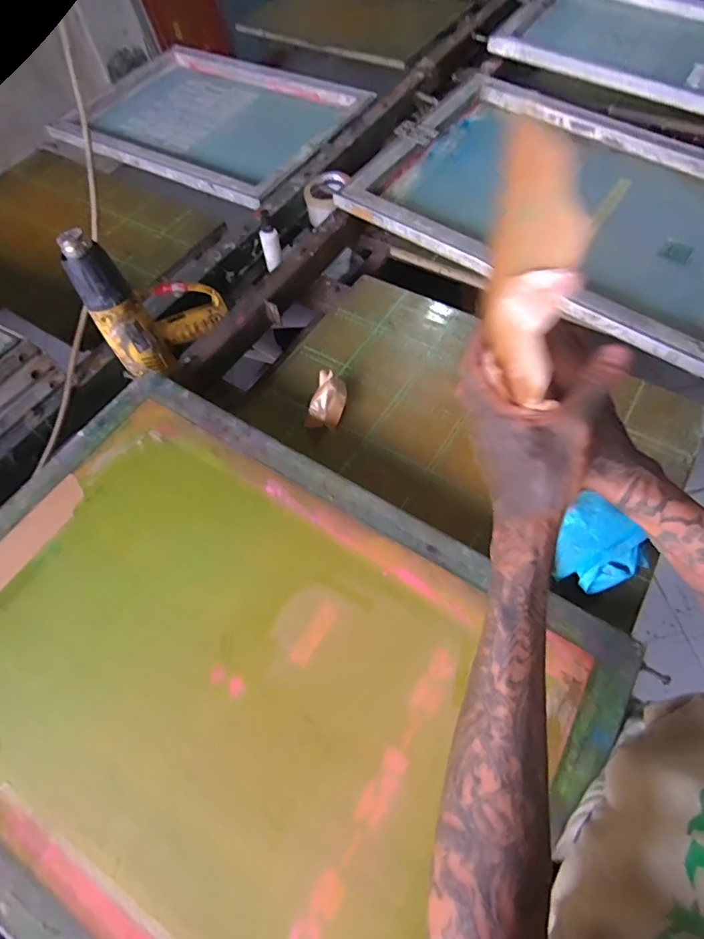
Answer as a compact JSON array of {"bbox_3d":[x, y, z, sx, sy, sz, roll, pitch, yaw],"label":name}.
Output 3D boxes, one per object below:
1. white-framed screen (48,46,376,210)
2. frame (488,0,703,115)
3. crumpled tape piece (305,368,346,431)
[{"bbox_3d":[-0.328,-0.833,1.136,0.644,0.032,0.455,25,65,17],"label":"white-framed screen"},{"bbox_3d":[0.738,-1.053,1.148,0.678,0.064,0.508,30,66,19],"label":"frame"},{"bbox_3d":[-0.037,-0.107,0.725,0.049,0.045,0.093,11,62,10],"label":"crumpled tape piece"}]

